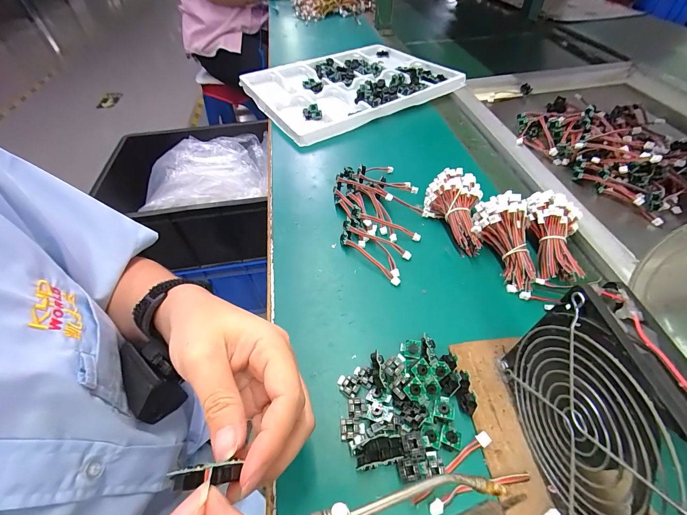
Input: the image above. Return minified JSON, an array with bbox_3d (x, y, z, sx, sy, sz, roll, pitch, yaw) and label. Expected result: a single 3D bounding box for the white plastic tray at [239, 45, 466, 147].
[{"bbox_3d":[0.013,-0.356,0.622,0.380,0.030,0.297,-26,54,-20],"label":"white plastic tray"}]

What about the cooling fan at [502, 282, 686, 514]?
[{"bbox_3d":[0.147,0.100,0.177,0.025,0.127,0.123,-4,50,-3],"label":"cooling fan"}]

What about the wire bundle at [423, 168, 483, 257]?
[{"bbox_3d":[0.126,-0.054,0.362,0.064,0.050,0.095,10,50,9],"label":"wire bundle"}]

